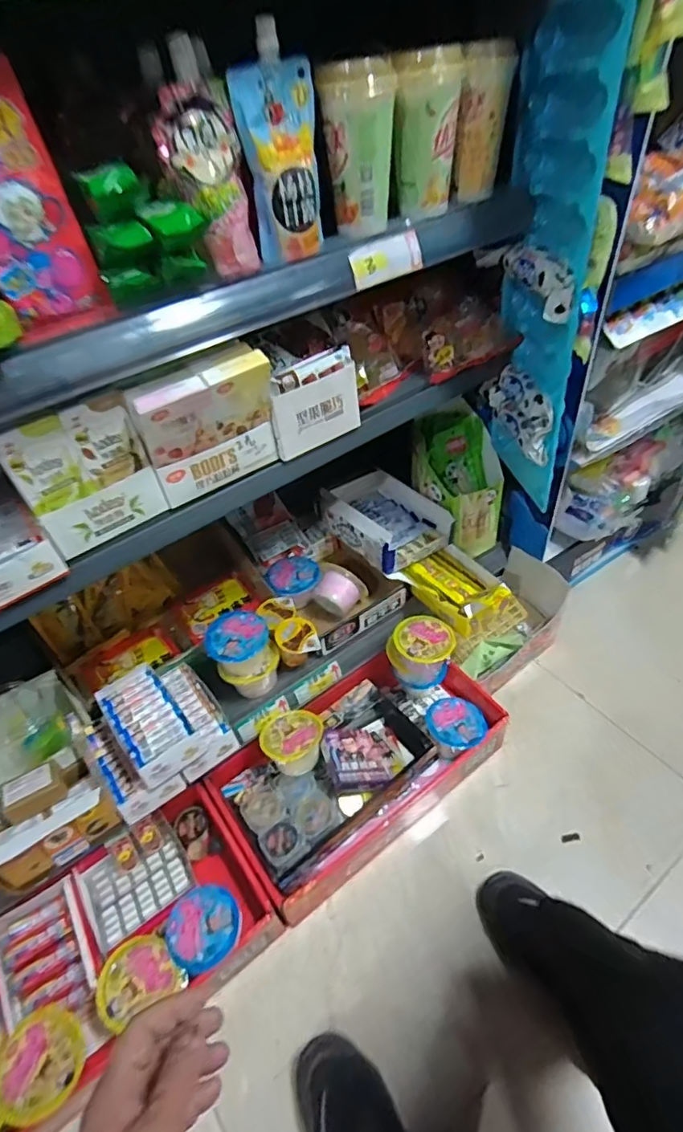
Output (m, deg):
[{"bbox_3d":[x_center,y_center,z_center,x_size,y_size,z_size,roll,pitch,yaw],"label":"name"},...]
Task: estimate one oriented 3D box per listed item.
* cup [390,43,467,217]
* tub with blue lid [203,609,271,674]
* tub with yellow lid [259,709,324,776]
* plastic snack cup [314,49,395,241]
[{"bbox_3d":[0.092,-0.456,0.588,0.063,0.135,0.062,7,47,12],"label":"cup"},{"bbox_3d":[-0.158,0.115,0.841,0.090,0.066,0.096,-3,45,3],"label":"tub with blue lid"},{"bbox_3d":[-0.074,0.268,0.846,0.095,0.062,0.087,-29,50,-21],"label":"tub with yellow lid"},{"bbox_3d":[0.019,-0.427,0.566,0.070,0.134,0.078,-1,46,5],"label":"plastic snack cup"}]

